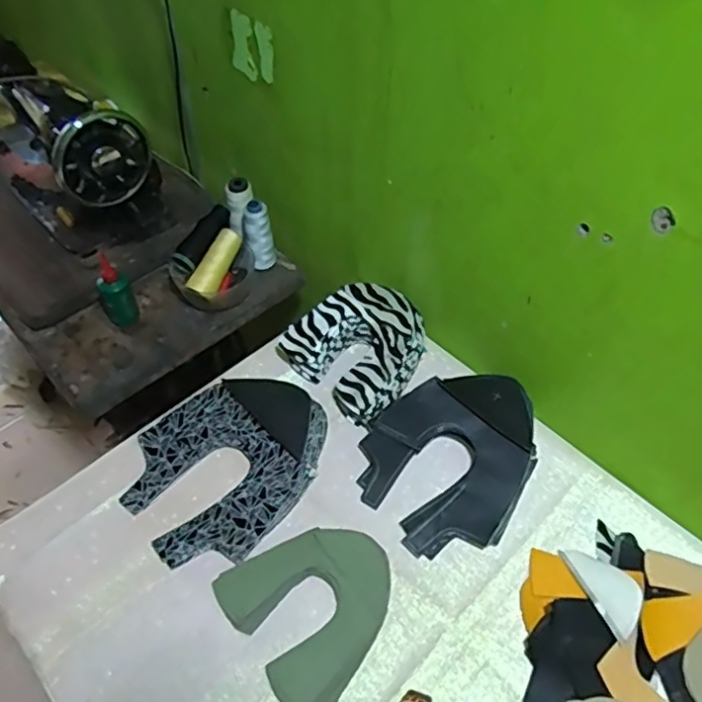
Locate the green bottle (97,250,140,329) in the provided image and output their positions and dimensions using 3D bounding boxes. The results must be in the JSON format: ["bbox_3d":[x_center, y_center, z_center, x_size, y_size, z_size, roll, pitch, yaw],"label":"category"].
[{"bbox_3d":[-0.341,-0.085,0.871,0.047,0.097,0.051,-25,56,-20],"label":"green bottle"}]

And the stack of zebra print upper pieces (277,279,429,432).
[{"bbox_3d":[0.014,-0.010,0.817,0.171,0.073,0.162,36,59,25],"label":"stack of zebra print upper pieces"}]

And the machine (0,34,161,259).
[{"bbox_3d":[-0.496,-0.352,0.973,0.420,0.198,0.167,36,59,25],"label":"machine"}]

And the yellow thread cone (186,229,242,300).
[{"bbox_3d":[-0.199,-0.128,0.894,0.036,0.036,0.114,19,70,17],"label":"yellow thread cone"}]

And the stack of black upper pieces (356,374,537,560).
[{"bbox_3d":[0.126,0.124,0.729,0.230,0.054,0.196,-32,58,-24],"label":"stack of black upper pieces"}]

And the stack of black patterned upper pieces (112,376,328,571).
[{"bbox_3d":[-0.140,0.129,0.716,0.241,0.047,0.186,-30,57,-23],"label":"stack of black patterned upper pieces"}]

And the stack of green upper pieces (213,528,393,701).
[{"bbox_3d":[-0.034,0.263,0.637,0.162,0.026,0.161,-32,58,-24],"label":"stack of green upper pieces"}]

